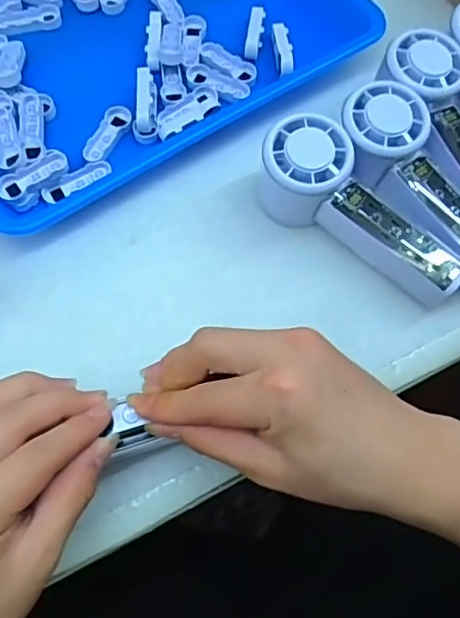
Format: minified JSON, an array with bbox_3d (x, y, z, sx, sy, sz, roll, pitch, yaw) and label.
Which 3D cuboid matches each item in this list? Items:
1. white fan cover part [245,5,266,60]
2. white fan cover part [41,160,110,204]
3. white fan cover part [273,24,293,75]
[{"bbox_3d":[0.020,-0.218,0.440,0.012,0.013,0.050,8,69,1],"label":"white fan cover part"},{"bbox_3d":[-0.109,-0.091,0.401,0.051,0.010,0.012,-27,73,-12],"label":"white fan cover part"},{"bbox_3d":[0.042,-0.203,0.435,0.013,0.008,0.048,-3,70,-3],"label":"white fan cover part"}]

